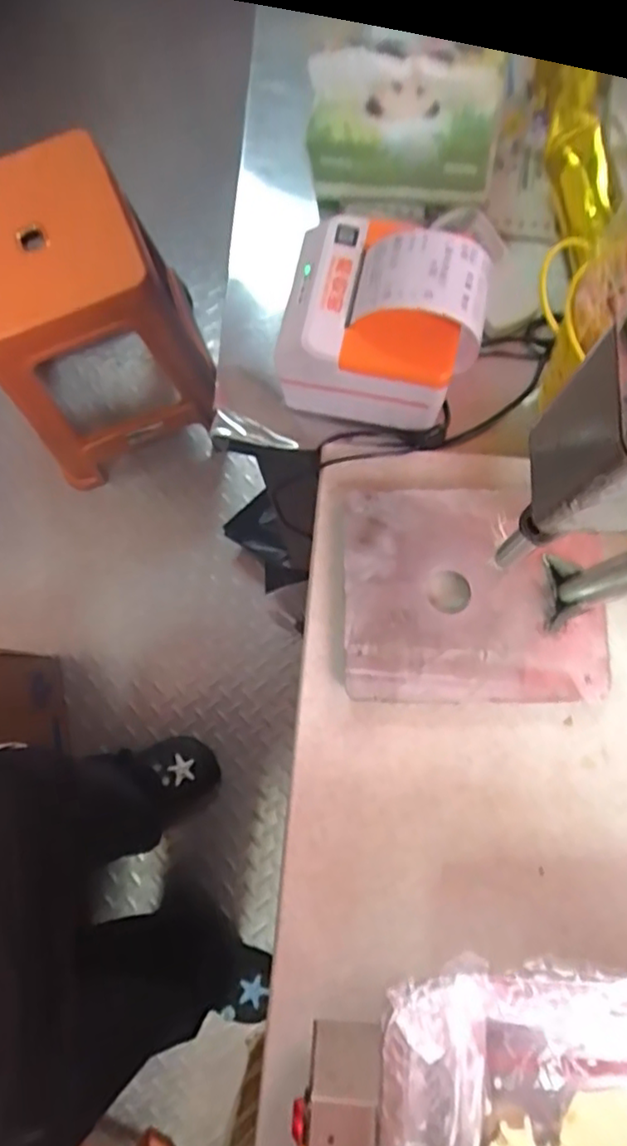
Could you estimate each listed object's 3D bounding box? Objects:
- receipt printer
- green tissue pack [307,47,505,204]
[{"bbox_3d":[0.043,-0.166,0.454,0.132,0.123,0.100,20,81,5],"label":"receipt printer"},{"bbox_3d":[0.067,-0.335,0.485,0.138,0.081,0.069,9,80,3],"label":"green tissue pack"}]

